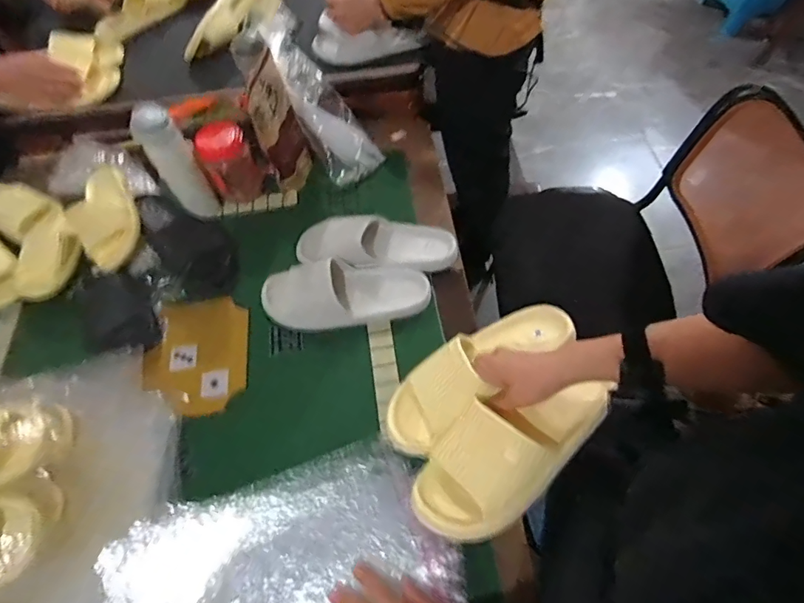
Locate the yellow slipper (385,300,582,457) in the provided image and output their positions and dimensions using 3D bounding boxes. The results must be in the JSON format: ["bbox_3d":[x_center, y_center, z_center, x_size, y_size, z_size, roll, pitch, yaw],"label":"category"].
[{"bbox_3d":[0.093,0.077,0.556,0.265,0.068,0.089,-33,64,-15],"label":"yellow slipper"}]

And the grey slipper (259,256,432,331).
[{"bbox_3d":[-0.090,-0.019,0.738,0.264,0.064,0.102,-10,61,-3],"label":"grey slipper"}]

